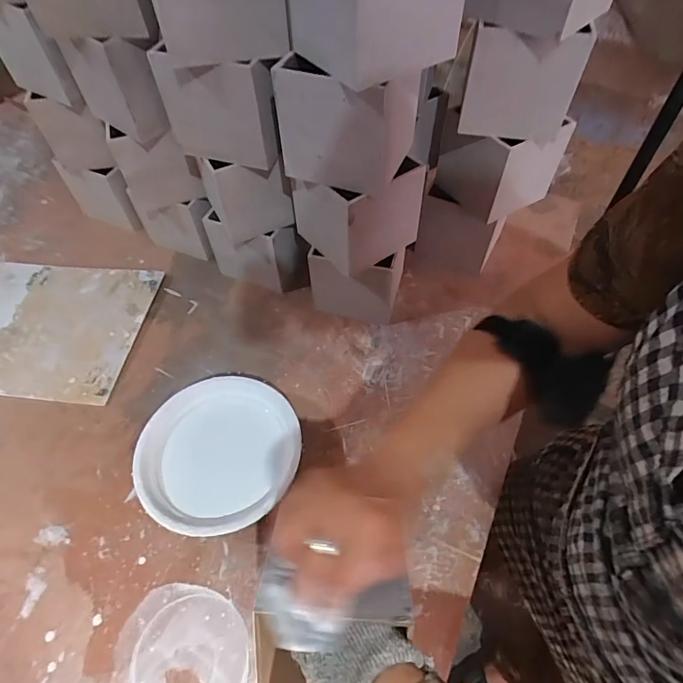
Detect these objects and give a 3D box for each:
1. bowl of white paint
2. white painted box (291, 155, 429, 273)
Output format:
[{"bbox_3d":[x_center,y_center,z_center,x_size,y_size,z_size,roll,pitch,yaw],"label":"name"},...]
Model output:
[{"bbox_3d":[-0.132,0.127,0.494,0.169,0.057,0.167,-1,54,1],"label":"bowl of white paint"},{"bbox_3d":[0.021,-0.164,0.532,0.116,0.105,0.104,-31,59,-19],"label":"white painted box"}]

